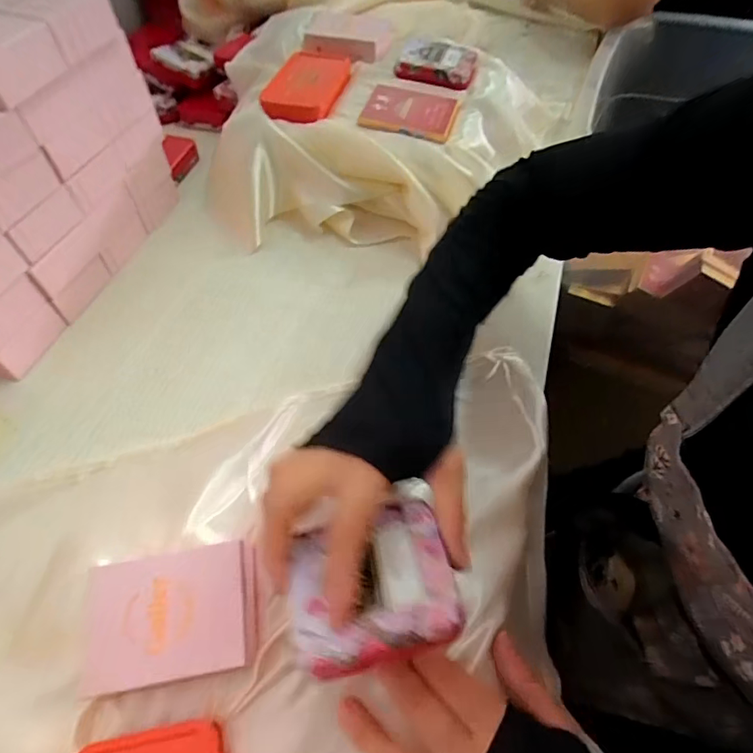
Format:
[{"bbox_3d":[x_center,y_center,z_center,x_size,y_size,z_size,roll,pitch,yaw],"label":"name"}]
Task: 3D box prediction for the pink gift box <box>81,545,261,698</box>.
[{"bbox_3d":[-0.116,0.136,0.276,0.090,0.019,0.065,-8,56,-6],"label":"pink gift box"}]

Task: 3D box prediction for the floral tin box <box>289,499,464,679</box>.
[{"bbox_3d":[-0.004,0.104,0.247,0.082,0.022,0.070,-11,57,-8],"label":"floral tin box"}]

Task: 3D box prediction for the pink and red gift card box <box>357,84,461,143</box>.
[{"bbox_3d":[0.035,-0.281,0.514,0.095,0.015,0.079,14,57,9],"label":"pink and red gift card box"}]

